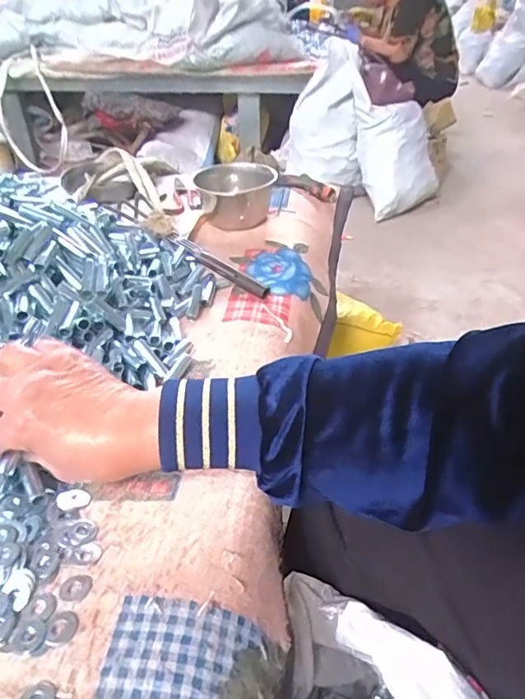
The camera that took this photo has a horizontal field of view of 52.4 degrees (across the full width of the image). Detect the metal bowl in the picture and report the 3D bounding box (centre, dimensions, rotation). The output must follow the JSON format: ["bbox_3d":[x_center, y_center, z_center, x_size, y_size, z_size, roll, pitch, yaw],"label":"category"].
[{"bbox_3d":[-0.035,-0.224,0.783,0.108,0.067,0.110,-1,35,0],"label":"metal bowl"}]

